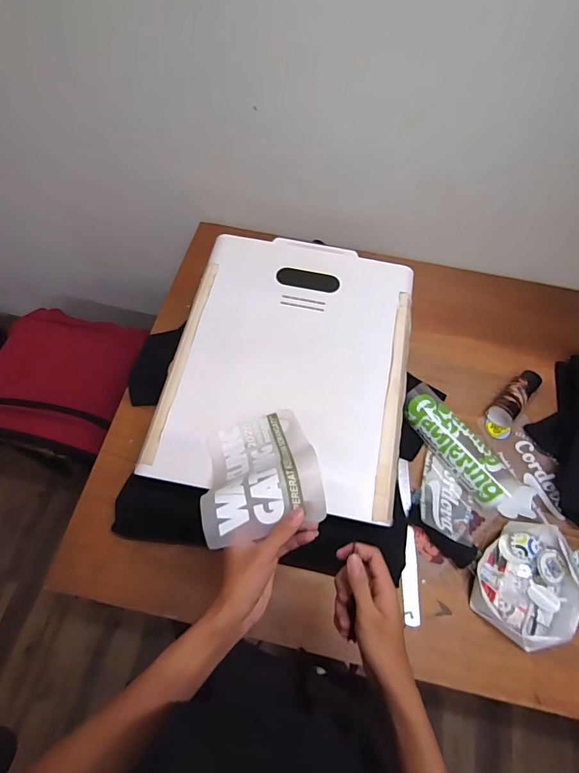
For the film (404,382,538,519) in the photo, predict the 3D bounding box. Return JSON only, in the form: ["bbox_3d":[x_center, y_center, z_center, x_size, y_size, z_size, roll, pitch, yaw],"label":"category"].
[{"bbox_3d":[0.355,0.125,0.810,0.110,0.056,0.309,-34,70,-17],"label":"film"}]

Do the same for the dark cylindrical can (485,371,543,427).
[{"bbox_3d":[0.477,0.024,0.868,0.052,0.046,0.145,41,69,16],"label":"dark cylindrical can"}]

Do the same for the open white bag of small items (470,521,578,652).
[{"bbox_3d":[0.431,0.338,0.720,0.216,0.045,0.165,-40,72,-19],"label":"open white bag of small items"}]

